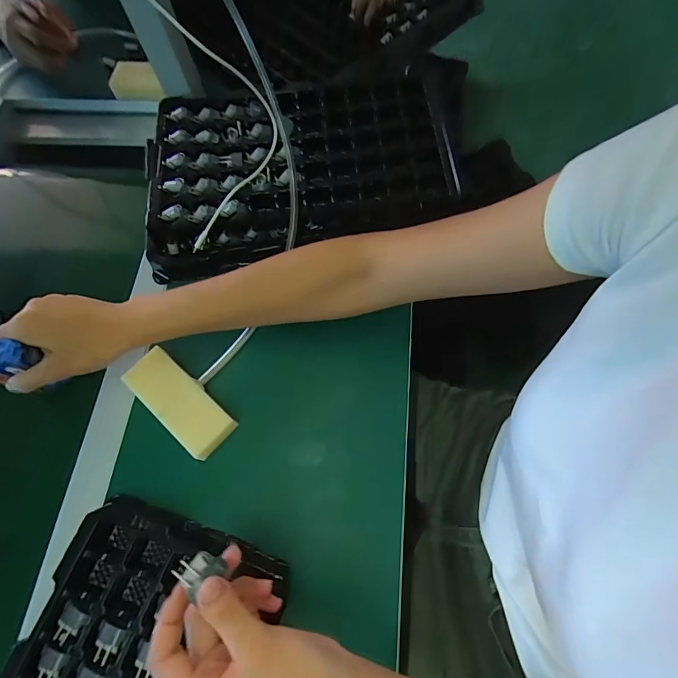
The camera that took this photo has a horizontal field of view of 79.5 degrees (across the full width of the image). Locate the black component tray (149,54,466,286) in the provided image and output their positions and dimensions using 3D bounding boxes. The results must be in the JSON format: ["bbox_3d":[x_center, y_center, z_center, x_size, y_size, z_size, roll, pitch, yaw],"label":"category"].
[{"bbox_3d":[-0.042,-0.223,0.497,0.383,0.050,0.236,-9,76,2],"label":"black component tray"}]

